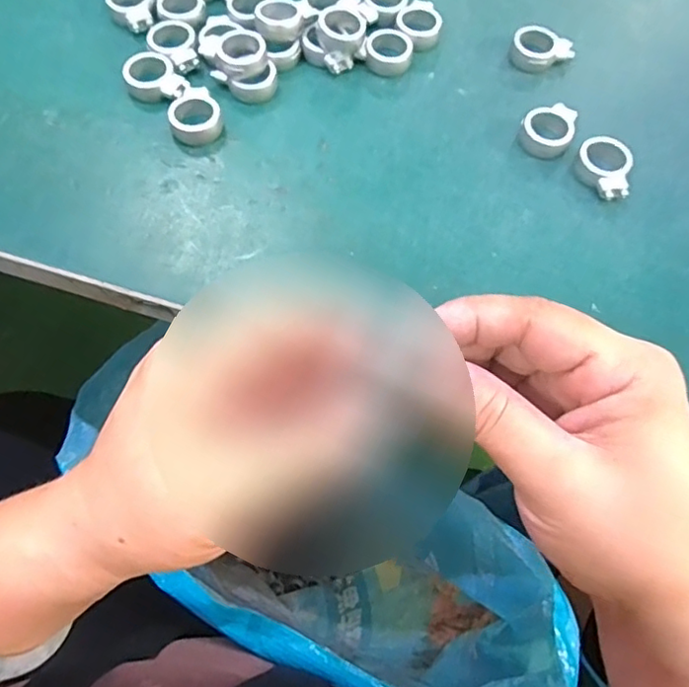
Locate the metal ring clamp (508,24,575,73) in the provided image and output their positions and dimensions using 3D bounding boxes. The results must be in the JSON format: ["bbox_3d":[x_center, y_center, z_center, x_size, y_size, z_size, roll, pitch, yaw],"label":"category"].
[{"bbox_3d":[0.109,-0.162,0.324,0.033,0.013,0.022,26,67,10],"label":"metal ring clamp"}]

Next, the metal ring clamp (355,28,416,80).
[{"bbox_3d":[0.024,-0.160,0.319,0.025,0.013,0.025,1,65,-2],"label":"metal ring clamp"}]

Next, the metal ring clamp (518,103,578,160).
[{"bbox_3d":[0.106,-0.112,0.301,0.025,0.011,0.033,27,67,10],"label":"metal ring clamp"}]

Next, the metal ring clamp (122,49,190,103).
[{"bbox_3d":[-0.099,-0.137,0.304,0.025,0.009,0.034,-41,73,-18],"label":"metal ring clamp"}]

